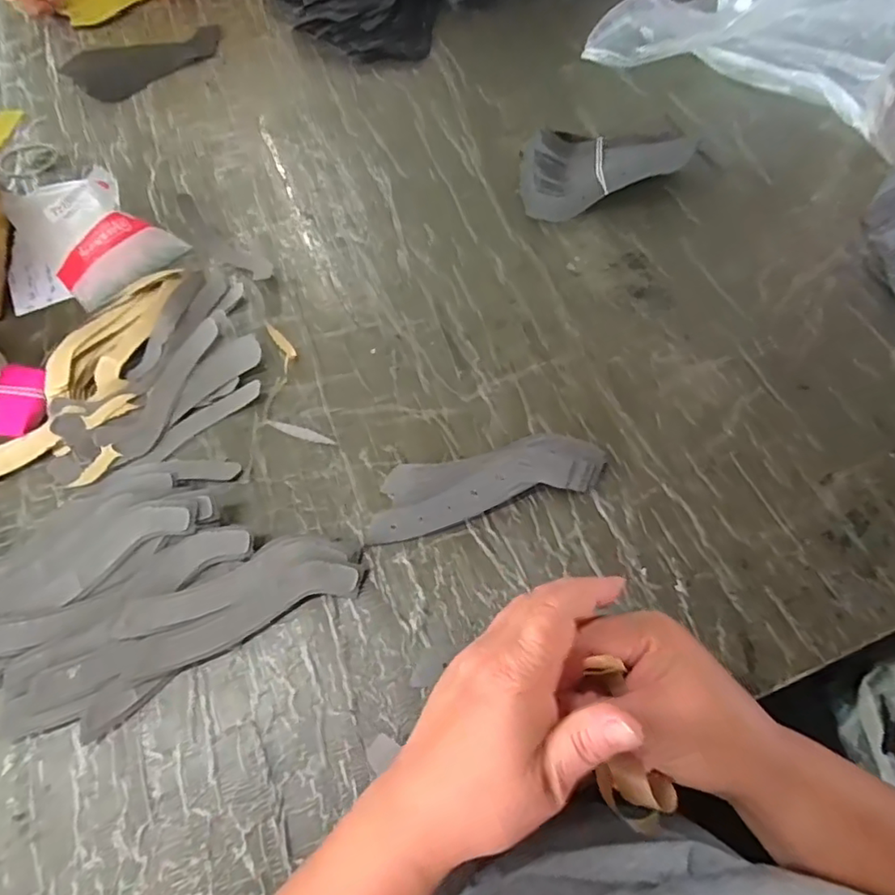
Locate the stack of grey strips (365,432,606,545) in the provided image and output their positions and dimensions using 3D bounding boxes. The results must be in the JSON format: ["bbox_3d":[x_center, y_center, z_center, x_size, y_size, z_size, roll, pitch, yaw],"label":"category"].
[{"bbox_3d":[0.030,0.025,0.462,0.192,0.025,0.059,-13,63,-5],"label":"stack of grey strips"}]

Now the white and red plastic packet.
[{"bbox_3d":[-0.369,-0.234,0.595,0.114,0.046,0.180,-39,68,-17],"label":"white and red plastic packet"}]

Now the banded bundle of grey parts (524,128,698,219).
[{"bbox_3d":[0.157,-0.302,0.616,0.182,0.044,0.097,-24,65,-10],"label":"banded bundle of grey parts"}]

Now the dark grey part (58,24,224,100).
[{"bbox_3d":[-0.398,-0.521,0.765,0.194,0.005,0.119,-39,68,-17],"label":"dark grey part"}]

